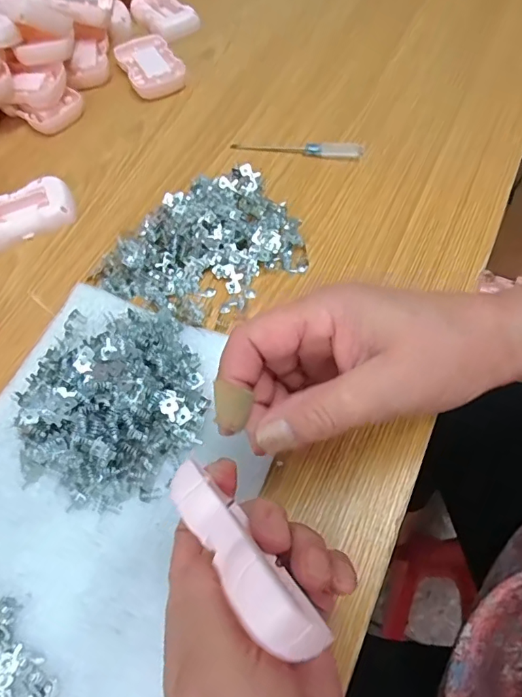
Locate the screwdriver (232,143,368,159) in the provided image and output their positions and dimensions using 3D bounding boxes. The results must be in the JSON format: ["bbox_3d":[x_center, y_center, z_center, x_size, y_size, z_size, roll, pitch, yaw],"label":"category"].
[{"bbox_3d":[0.031,-0.178,0.414,0.115,0.014,0.010,8,62,9],"label":"screwdriver"}]

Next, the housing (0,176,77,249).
[{"bbox_3d":[-0.197,-0.112,0.391,0.081,0.014,0.045,-24,63,-9],"label":"housing"}]

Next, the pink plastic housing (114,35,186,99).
[{"bbox_3d":[-0.113,-0.288,0.480,0.051,0.013,0.088,-27,63,-10],"label":"pink plastic housing"}]

